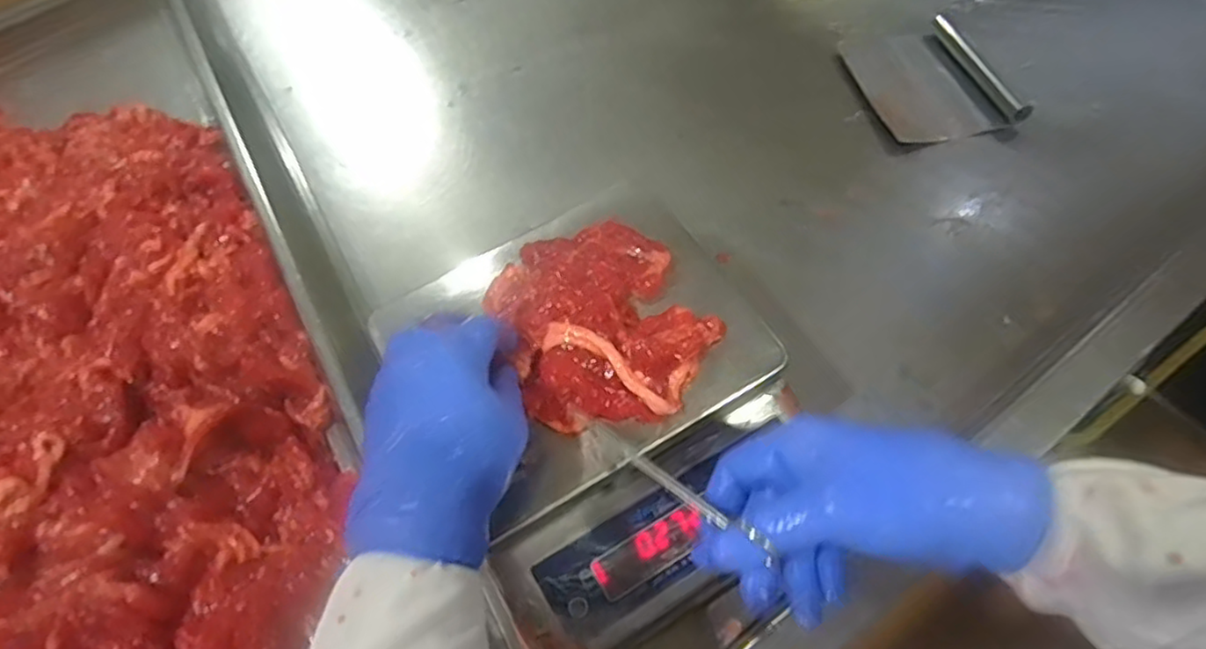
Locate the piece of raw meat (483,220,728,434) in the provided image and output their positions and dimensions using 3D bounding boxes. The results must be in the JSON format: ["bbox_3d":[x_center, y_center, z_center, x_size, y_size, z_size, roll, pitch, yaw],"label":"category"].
[{"bbox_3d":[-0.001,-0.006,0.423,0.120,0.026,0.142,-23,62,-10],"label":"piece of raw meat"}]

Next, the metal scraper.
[{"bbox_3d":[0.335,-0.250,0.685,0.131,0.018,0.161,-13,61,-5],"label":"metal scraper"}]

